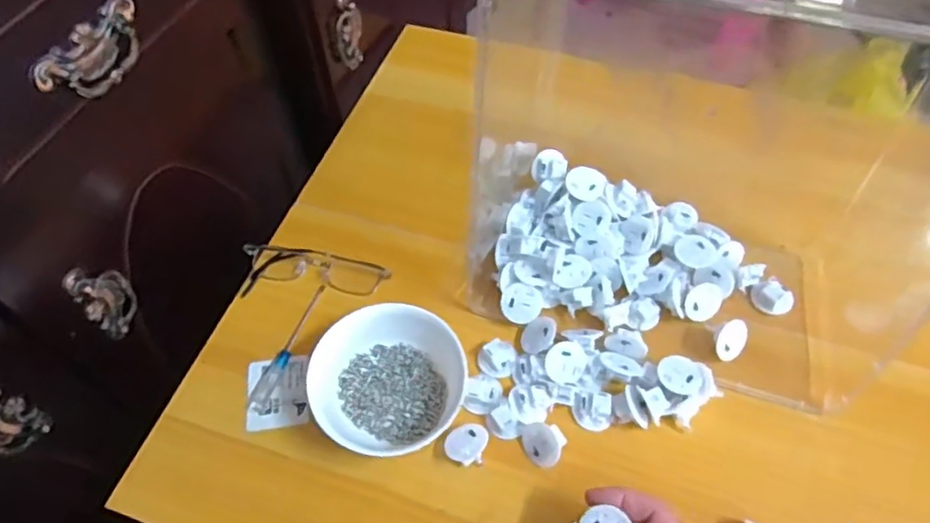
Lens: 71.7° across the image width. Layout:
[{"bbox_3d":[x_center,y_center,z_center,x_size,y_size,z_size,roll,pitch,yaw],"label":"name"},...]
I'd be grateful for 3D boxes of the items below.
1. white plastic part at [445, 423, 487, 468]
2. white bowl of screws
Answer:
[{"bbox_3d":[0.001,0.134,0.473,0.029,0.014,0.030,13,57,10],"label":"white plastic part"},{"bbox_3d":[-0.057,0.092,0.485,0.110,0.053,0.105,0,56,1],"label":"white bowl of screws"}]

